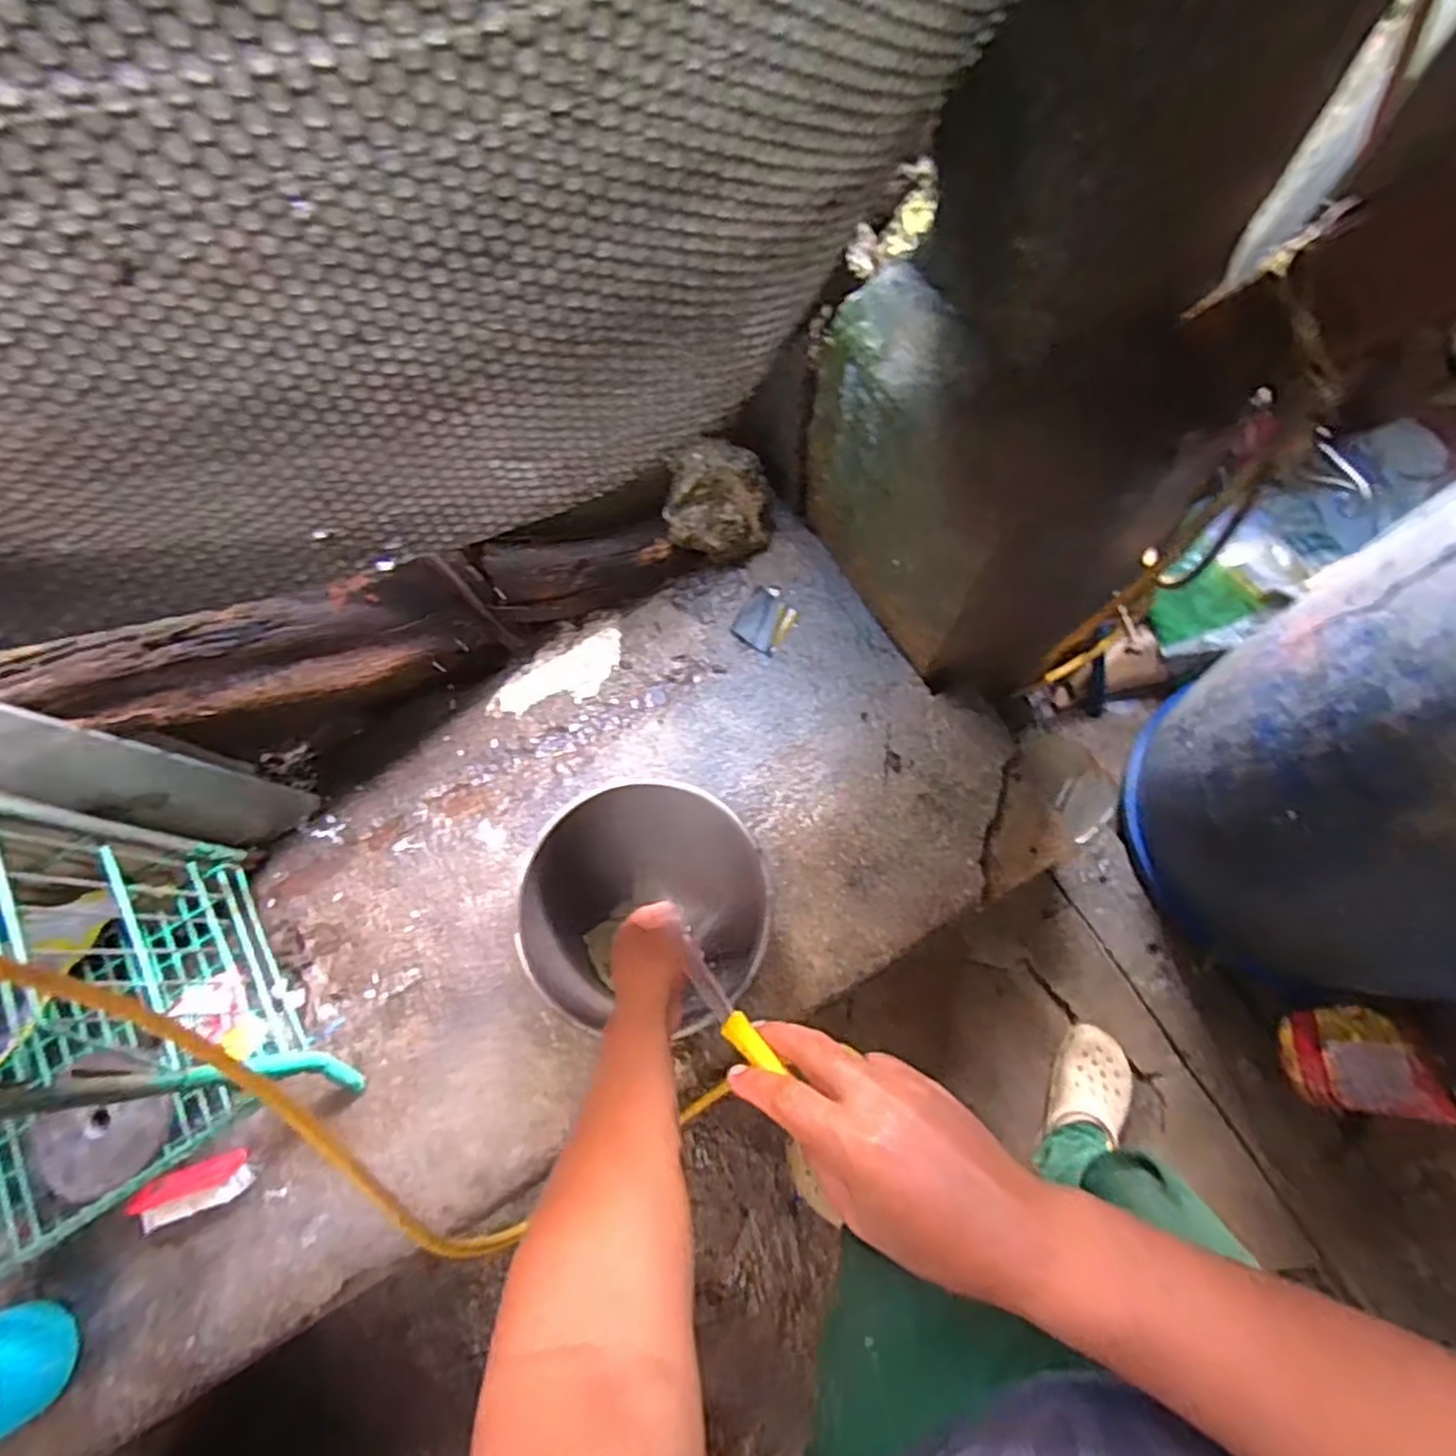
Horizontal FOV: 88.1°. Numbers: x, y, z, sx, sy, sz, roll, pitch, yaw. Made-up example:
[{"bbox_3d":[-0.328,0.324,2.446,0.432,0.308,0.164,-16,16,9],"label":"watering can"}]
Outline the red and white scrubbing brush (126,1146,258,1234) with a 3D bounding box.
[{"bbox_3d":[-0.596,0.516,0.842,0.120,0.034,0.050,-21,71,-5],"label":"red and white scrubbing brush"}]

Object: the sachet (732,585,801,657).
[{"bbox_3d":[0.052,-0.143,0.983,0.067,0.006,0.085,32,75,12],"label":"sachet"}]

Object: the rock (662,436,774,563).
[{"bbox_3d":[-0.009,-0.280,0.960,0.133,0.138,0.098,-2,71,2],"label":"rock"}]

